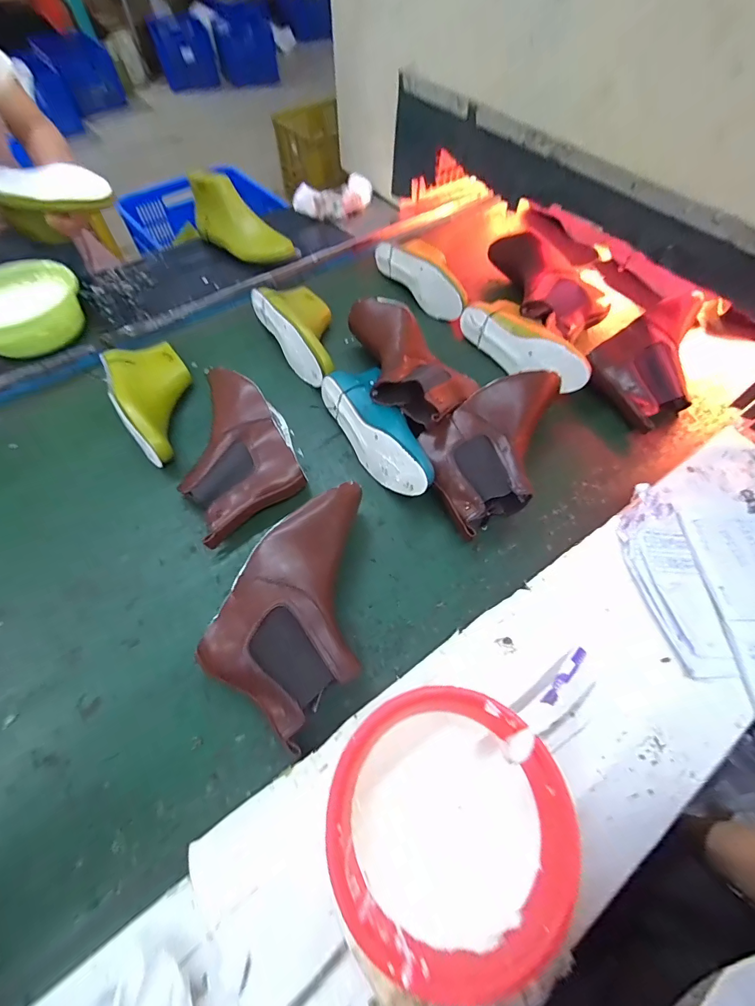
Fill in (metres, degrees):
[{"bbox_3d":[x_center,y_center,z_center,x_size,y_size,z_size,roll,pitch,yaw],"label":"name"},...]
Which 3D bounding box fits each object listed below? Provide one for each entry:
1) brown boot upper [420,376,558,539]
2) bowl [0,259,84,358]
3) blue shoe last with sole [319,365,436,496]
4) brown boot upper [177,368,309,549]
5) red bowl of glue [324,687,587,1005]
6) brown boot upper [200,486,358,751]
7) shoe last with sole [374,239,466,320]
[{"bbox_3d":[0.190,-0.082,0.589,0.255,0.085,0.167,-25,63,-14],"label":"brown boot upper"},{"bbox_3d":[-0.609,-0.330,0.707,0.173,0.077,0.187,1,60,-1],"label":"bowl"},{"bbox_3d":[-0.001,-0.105,0.608,0.074,0.087,0.247,-25,63,-14],"label":"blue shoe last with sole"},{"bbox_3d":[-0.205,-0.082,0.597,0.160,0.077,0.263,-19,61,-10],"label":"brown boot upper"},{"bbox_3d":[0.060,0.267,0.352,0.187,0.074,0.183,1,60,-1],"label":"red bowl of glue"},{"bbox_3d":[-0.065,0.109,0.474,0.162,0.095,0.259,35,67,16],"label":"brown boot upper"},{"bbox_3d":[0.110,-0.457,0.821,0.107,0.079,0.249,-32,64,-17],"label":"shoe last with sole"}]

